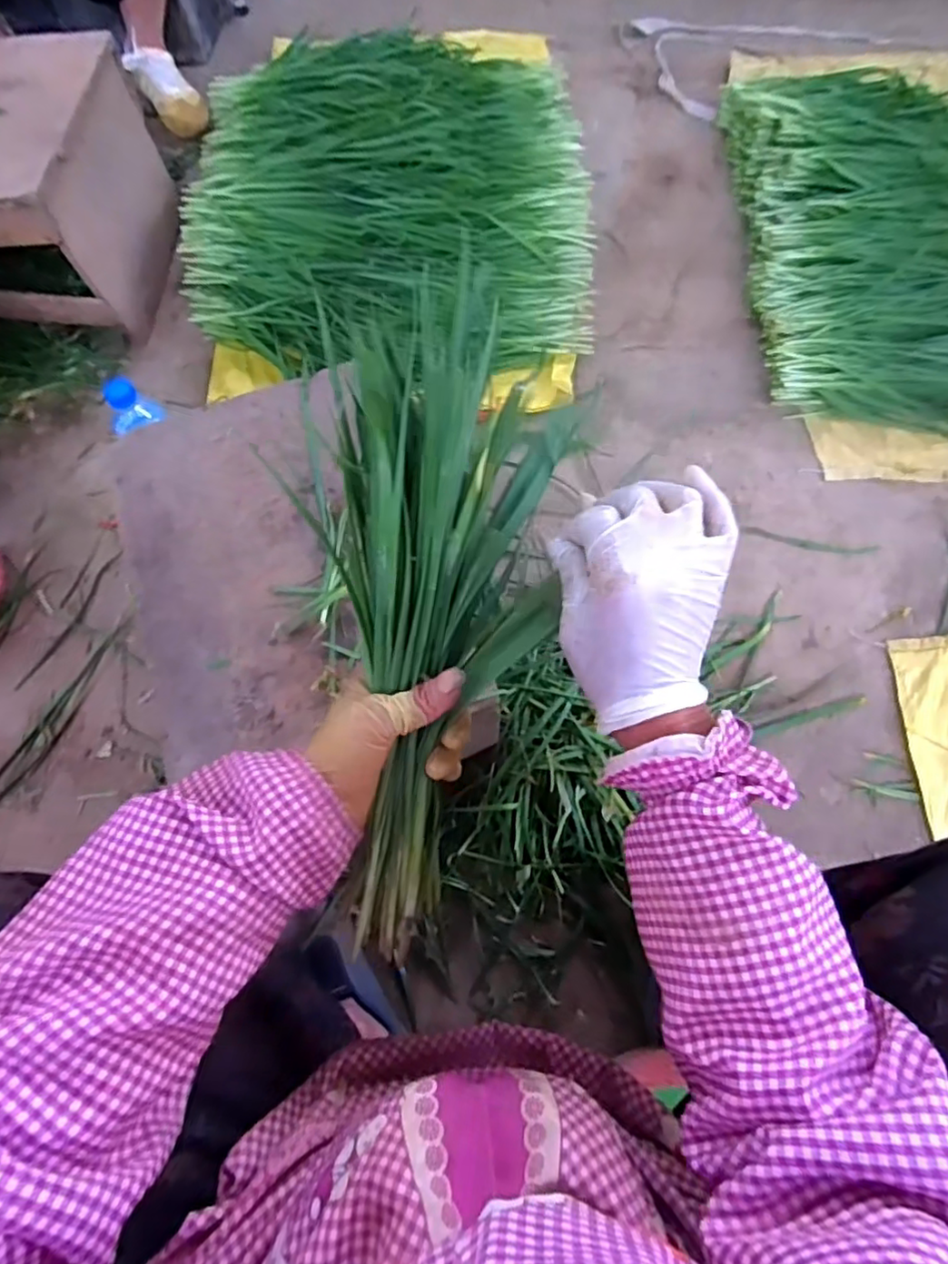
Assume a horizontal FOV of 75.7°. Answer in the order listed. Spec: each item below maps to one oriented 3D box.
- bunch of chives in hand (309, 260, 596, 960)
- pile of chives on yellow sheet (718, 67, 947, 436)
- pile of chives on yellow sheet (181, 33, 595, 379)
[{"bbox_3d":[-0.021,0.017,0.364,0.131,0.068,0.349,6,98,6],"label":"bunch of chives in hand"},{"bbox_3d":[0.650,-0.641,0.957,0.428,0.106,0.758,1,68,4],"label":"pile of chives on yellow sheet"},{"bbox_3d":[-0.135,-0.755,1.022,0.634,0.144,0.751,-1,68,3],"label":"pile of chives on yellow sheet"}]

